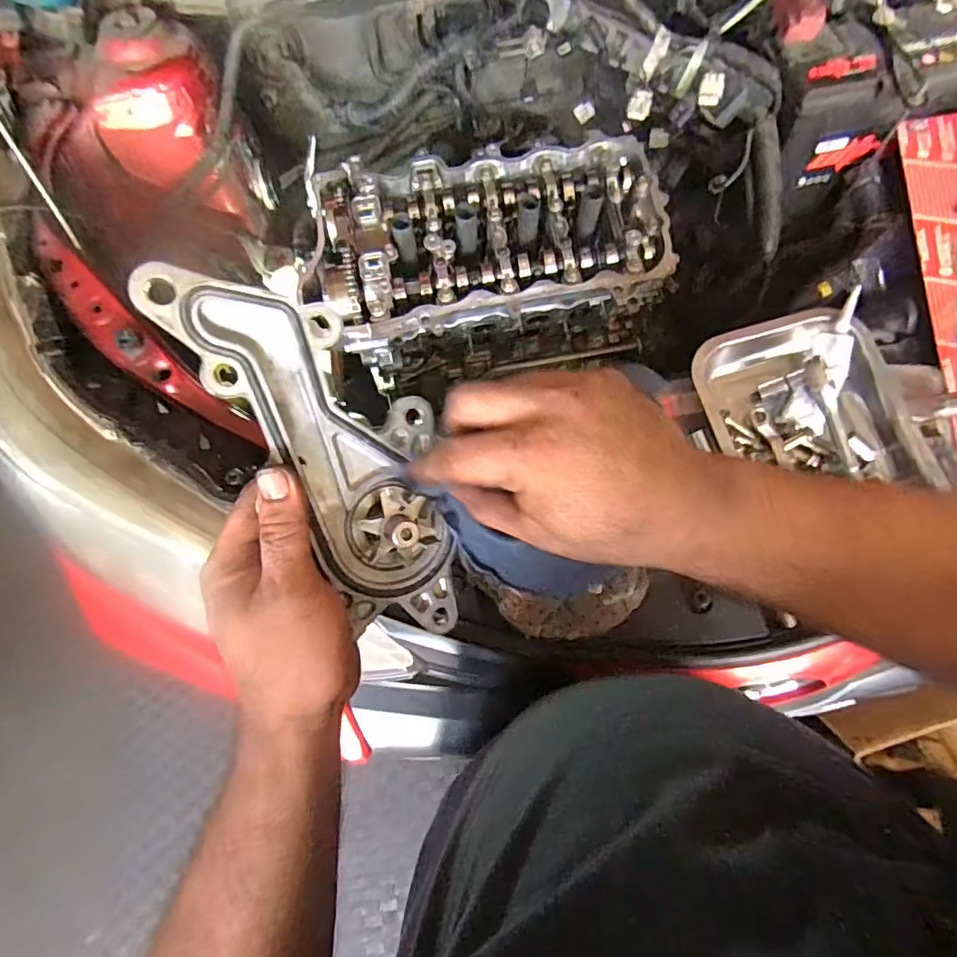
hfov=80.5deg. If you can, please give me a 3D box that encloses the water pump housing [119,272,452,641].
[{"bbox_3d":[-0.064,-0.013,0.281,0.083,0.031,0.215,-36,109,-12],"label":"water pump housing"}]

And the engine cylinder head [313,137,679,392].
[{"bbox_3d":[0.018,-0.300,0.758,0.440,0.140,0.258,-13,66,-2],"label":"engine cylinder head"}]

